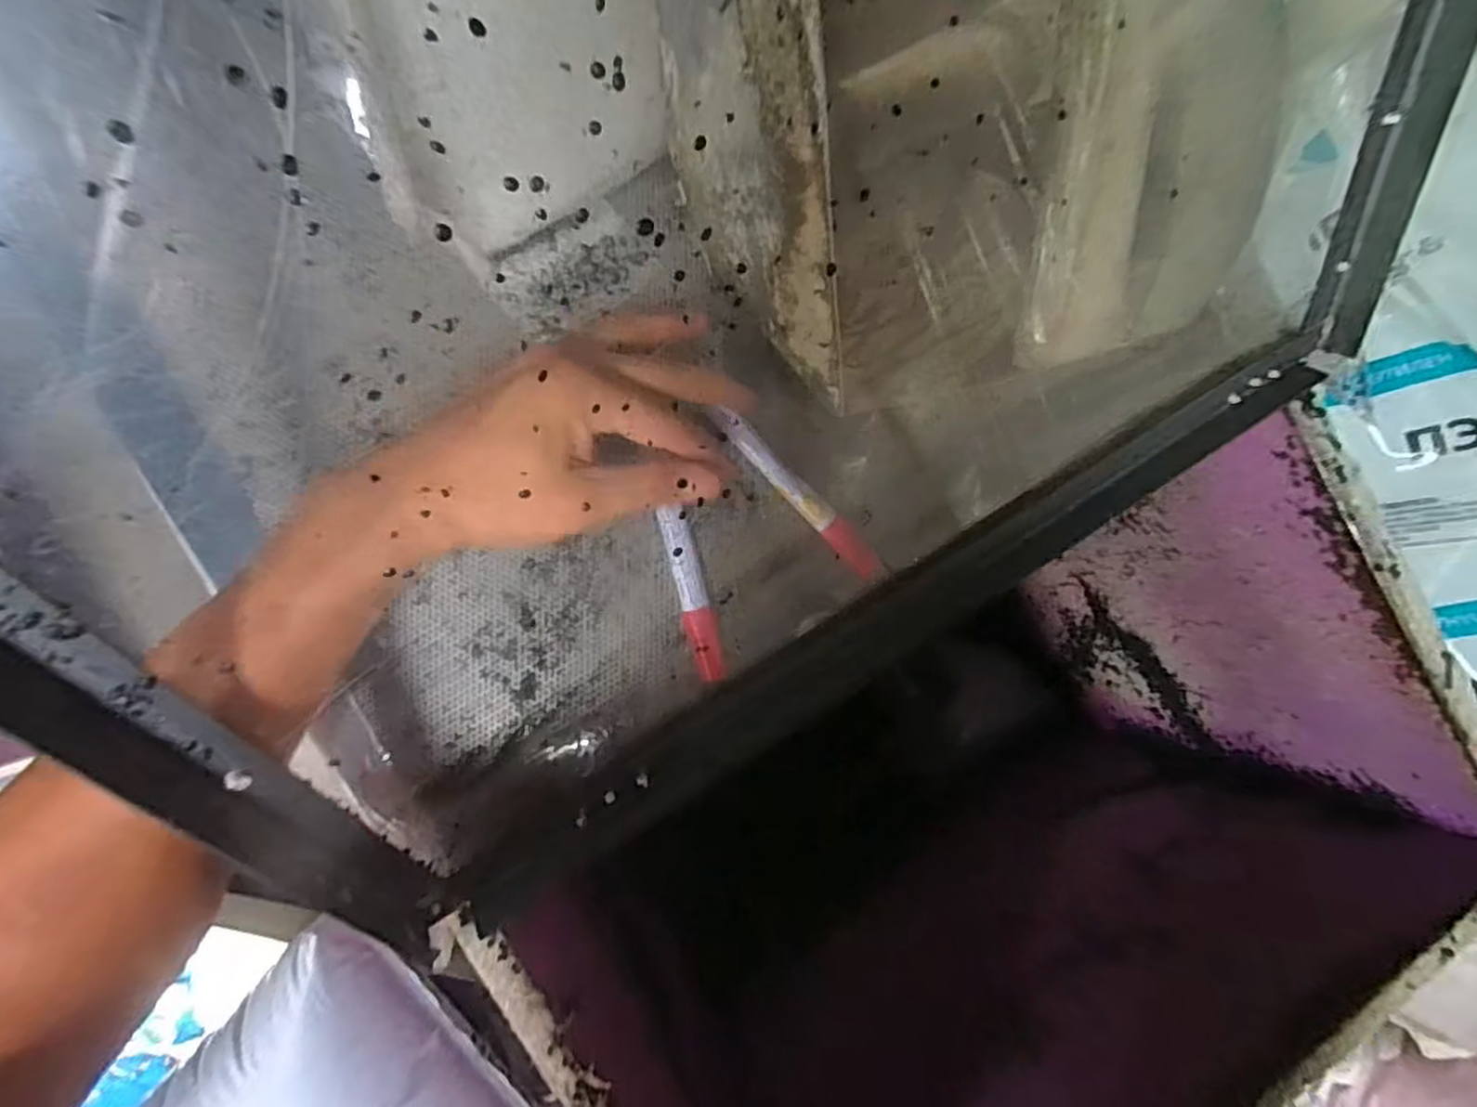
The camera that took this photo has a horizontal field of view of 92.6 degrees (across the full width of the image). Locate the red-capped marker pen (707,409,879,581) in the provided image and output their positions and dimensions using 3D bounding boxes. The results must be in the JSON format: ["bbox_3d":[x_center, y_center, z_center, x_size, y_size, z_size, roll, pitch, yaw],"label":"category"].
[{"bbox_3d":[0.035,-0.032,0.395,0.126,0.016,0.016,45,83,-11],"label":"red-capped marker pen"}]

